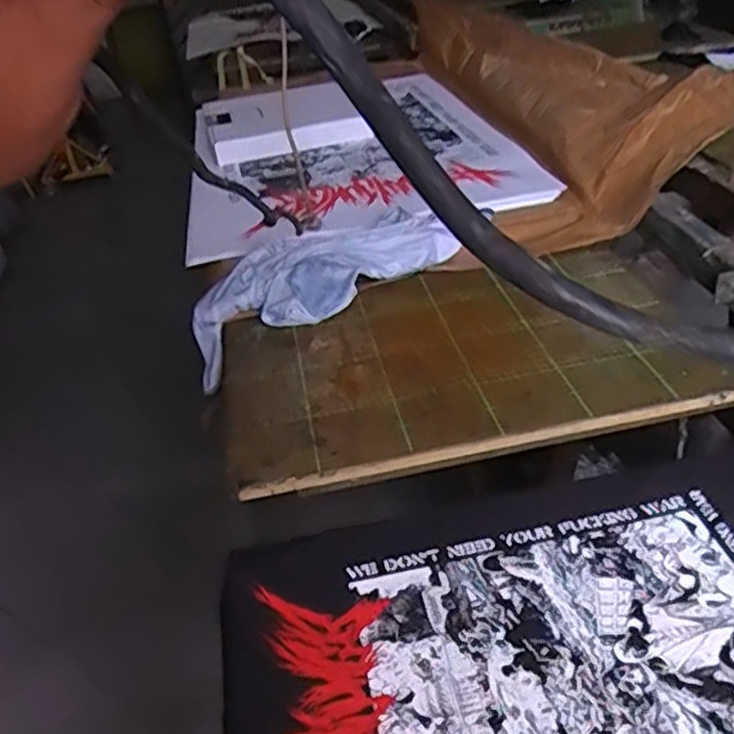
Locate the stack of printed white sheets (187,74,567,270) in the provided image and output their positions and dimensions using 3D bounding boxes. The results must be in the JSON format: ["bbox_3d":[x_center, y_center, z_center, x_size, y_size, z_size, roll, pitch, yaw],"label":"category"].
[{"bbox_3d":[-0.050,-0.468,1.504,0.652,0.066,0.840,-12,35,-6],"label":"stack of printed white sheets"}]

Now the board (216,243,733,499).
[{"bbox_3d":[0.112,-0.020,0.923,0.591,0.036,0.366,-11,35,-4],"label":"board"}]

